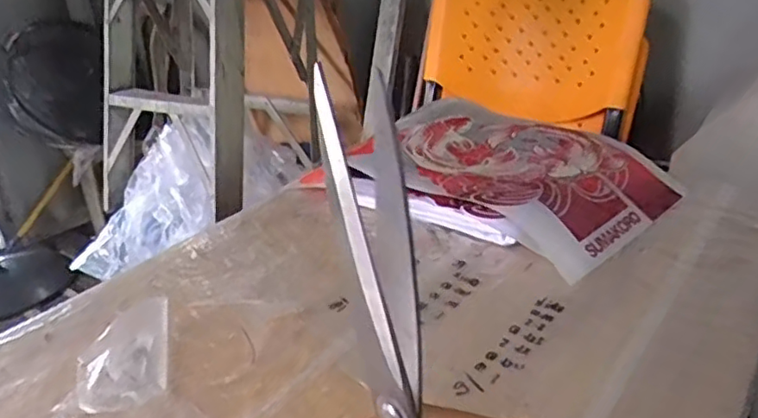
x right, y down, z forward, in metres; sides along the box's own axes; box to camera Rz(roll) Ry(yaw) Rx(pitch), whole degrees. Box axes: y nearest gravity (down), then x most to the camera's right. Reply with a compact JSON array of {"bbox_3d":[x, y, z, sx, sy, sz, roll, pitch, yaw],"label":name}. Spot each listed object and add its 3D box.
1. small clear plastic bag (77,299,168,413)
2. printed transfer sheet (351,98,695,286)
[{"bbox_3d":[-0.214,0.115,0.529,0.064,0.017,0.133,-10,28,-12],"label":"small clear plastic bag"},{"bbox_3d":[0.146,-0.046,0.757,0.349,0.052,0.261,20,36,38],"label":"printed transfer sheet"}]

